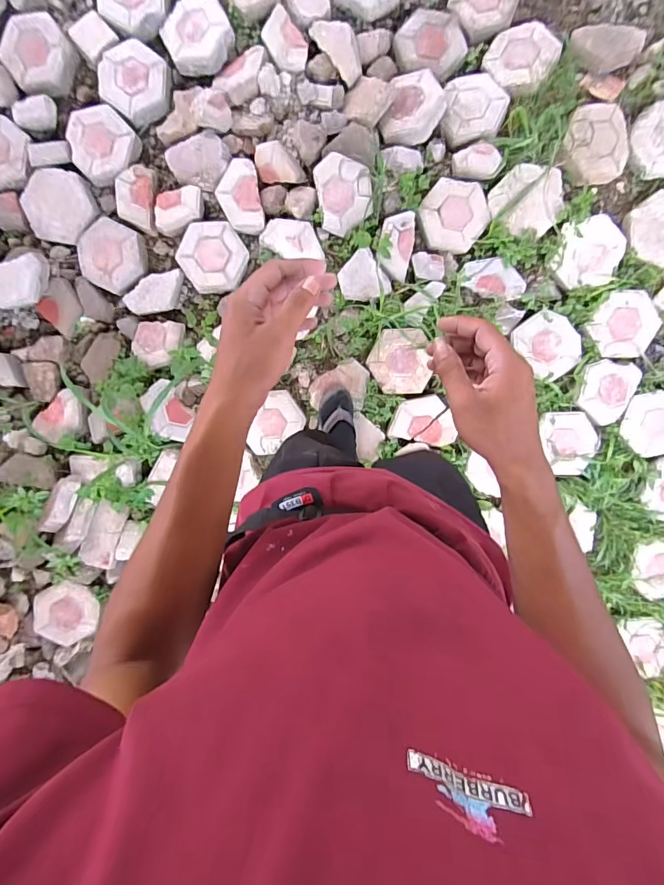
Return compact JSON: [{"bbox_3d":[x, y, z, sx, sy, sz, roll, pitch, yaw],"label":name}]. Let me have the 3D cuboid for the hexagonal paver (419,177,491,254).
[{"bbox_3d":[0.365,-0.676,1.282,0.186,0.038,0.207,33,94,-1],"label":"hexagonal paver"}]

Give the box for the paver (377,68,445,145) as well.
[{"bbox_3d":[0.241,-0.984,1.260,0.175,0.037,0.220,16,94,1],"label":"paver"}]

